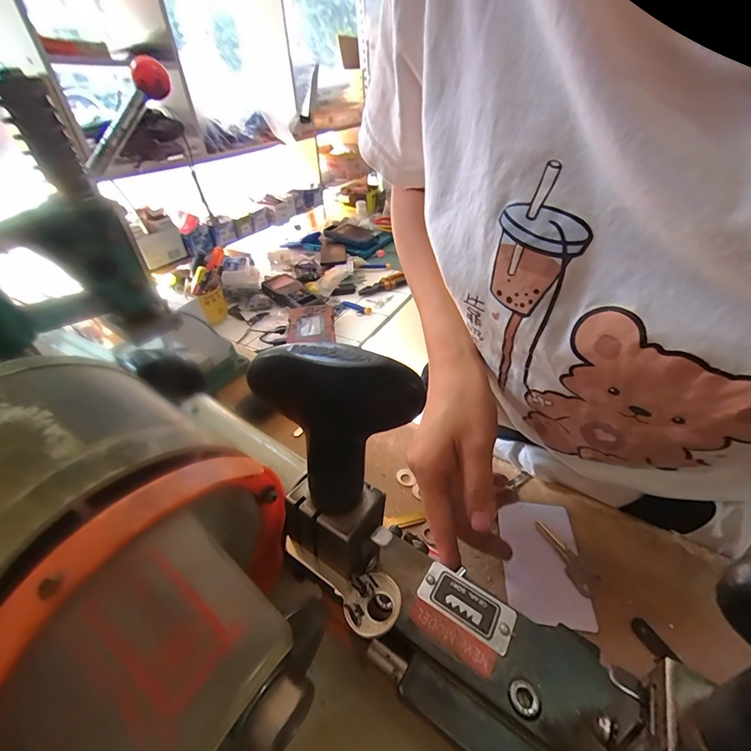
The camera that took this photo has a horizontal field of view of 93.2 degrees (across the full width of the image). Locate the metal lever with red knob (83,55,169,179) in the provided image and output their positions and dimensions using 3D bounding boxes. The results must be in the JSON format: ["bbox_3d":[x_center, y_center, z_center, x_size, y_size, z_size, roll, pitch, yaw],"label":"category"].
[{"bbox_3d":[-0.251,-0.264,0.361,0.028,0.030,0.145,18,79,23],"label":"metal lever with red knob"}]

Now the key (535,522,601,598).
[{"bbox_3d":[0.140,0.130,0.257,0.019,0.006,0.052,-14,41,-14],"label":"key"}]

